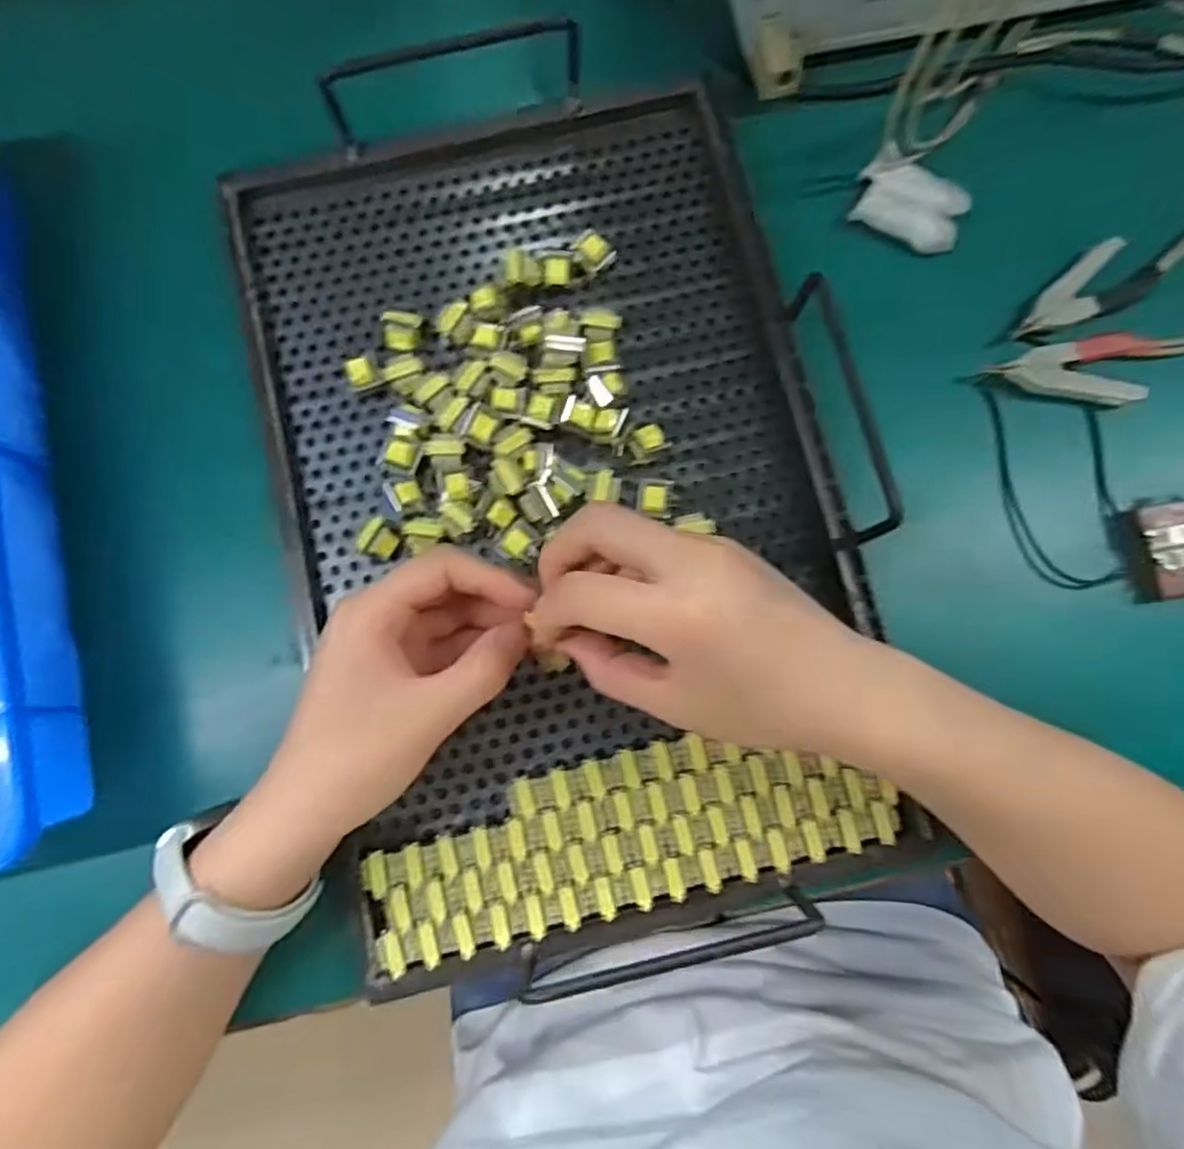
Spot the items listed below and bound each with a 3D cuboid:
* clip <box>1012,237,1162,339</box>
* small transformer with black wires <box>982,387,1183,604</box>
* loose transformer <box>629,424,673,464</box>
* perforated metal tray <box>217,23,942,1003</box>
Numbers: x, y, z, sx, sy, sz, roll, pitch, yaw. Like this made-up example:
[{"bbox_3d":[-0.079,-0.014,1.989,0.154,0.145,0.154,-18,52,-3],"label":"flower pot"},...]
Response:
[{"bbox_3d":[0.270,-0.152,0.370,0.093,0.011,0.036,-35,85,-6],"label":"clip"},{"bbox_3d":[0.271,-0.045,0.355,0.101,0.025,0.122,-10,81,-4],"label":"small transformer with black wires"},{"bbox_3d":[0.028,-0.066,0.348,0.019,0.016,0.016,-19,83,-4],"label":"loose transformer"},{"bbox_3d":[-0.013,-0.042,0.343,0.275,0.028,0.440,-13,81,-2],"label":"perforated metal tray"}]

